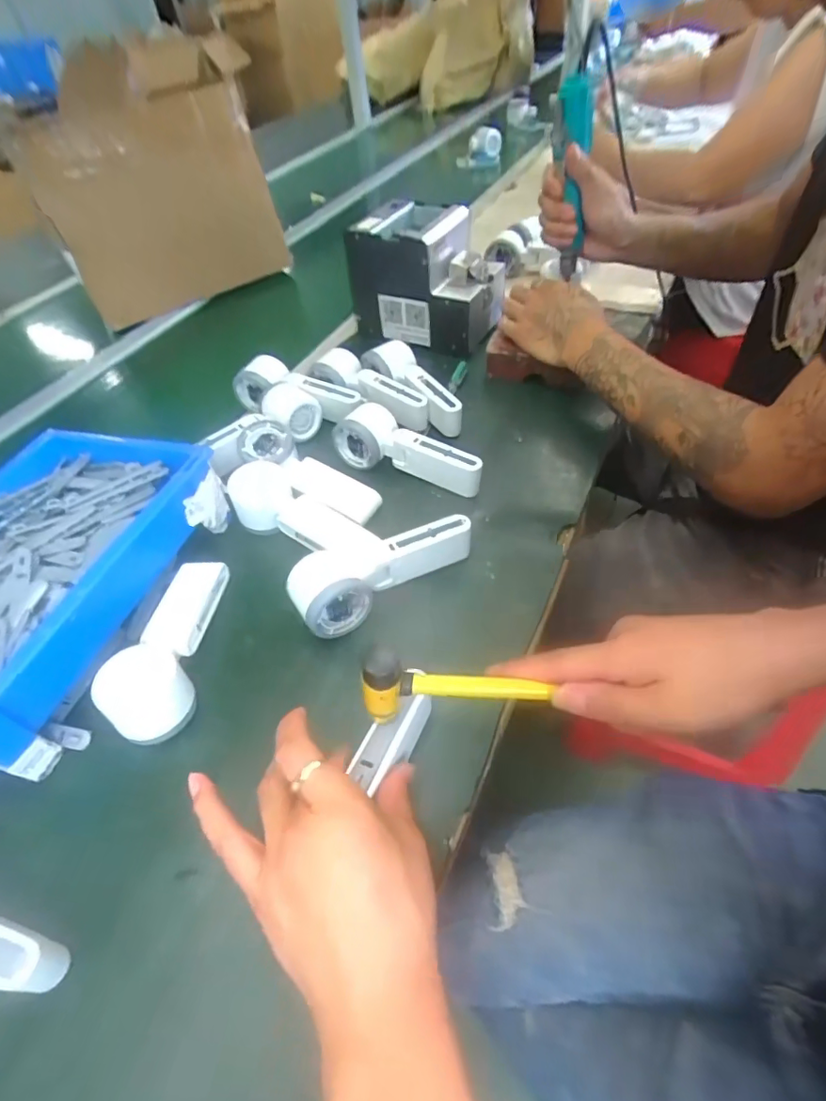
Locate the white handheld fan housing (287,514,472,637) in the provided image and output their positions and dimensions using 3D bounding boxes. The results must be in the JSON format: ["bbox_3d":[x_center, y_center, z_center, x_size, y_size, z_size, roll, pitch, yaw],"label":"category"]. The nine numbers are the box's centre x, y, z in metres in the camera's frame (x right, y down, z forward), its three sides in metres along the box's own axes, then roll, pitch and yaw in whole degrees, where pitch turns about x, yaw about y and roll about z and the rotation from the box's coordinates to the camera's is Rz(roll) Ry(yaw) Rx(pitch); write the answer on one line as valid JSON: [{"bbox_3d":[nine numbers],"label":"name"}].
[{"bbox_3d":[-0.027,0.011,0.459,0.168,0.064,0.050,-30,52,-18],"label":"white handheld fan housing"}]

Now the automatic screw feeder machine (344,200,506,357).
[{"bbox_3d":[0.019,-0.367,0.740,0.187,0.163,0.118,14,52,18],"label":"automatic screw feeder machine"}]

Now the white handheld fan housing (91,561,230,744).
[{"bbox_3d":[-0.206,0.071,0.445,0.061,0.044,0.170,-6,49,2],"label":"white handheld fan housing"}]

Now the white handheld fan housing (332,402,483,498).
[{"bbox_3d":[-0.004,-0.105,0.568,0.171,0.059,0.054,23,56,24],"label":"white handheld fan housing"}]

